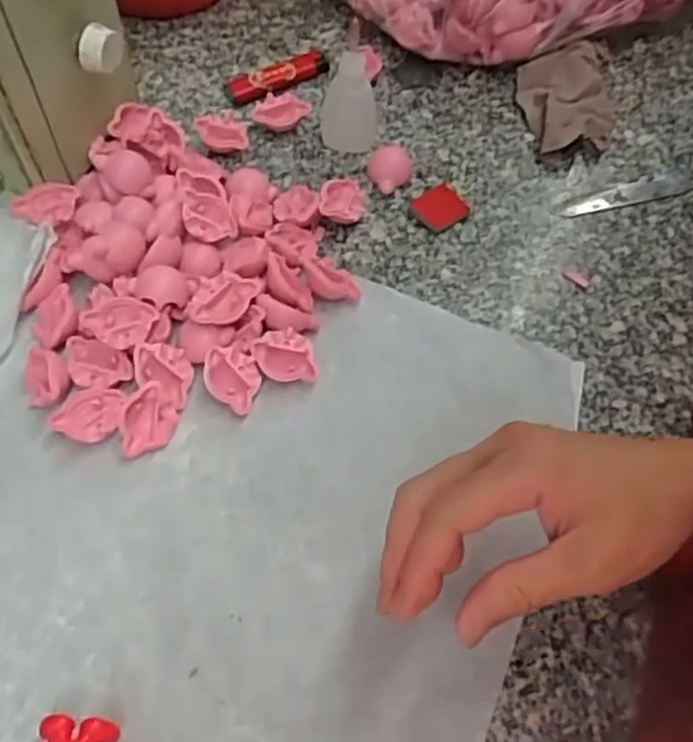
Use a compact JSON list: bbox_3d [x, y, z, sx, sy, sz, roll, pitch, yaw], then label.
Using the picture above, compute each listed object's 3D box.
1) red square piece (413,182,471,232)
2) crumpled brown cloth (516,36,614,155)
[{"bbox_3d":[0.059,-0.103,0.466,0.032,0.005,0.030,-35,67,-22],"label":"red square piece"},{"bbox_3d":[0.152,-0.195,0.517,0.063,0.022,0.115,10,59,2],"label":"crumpled brown cloth"}]

